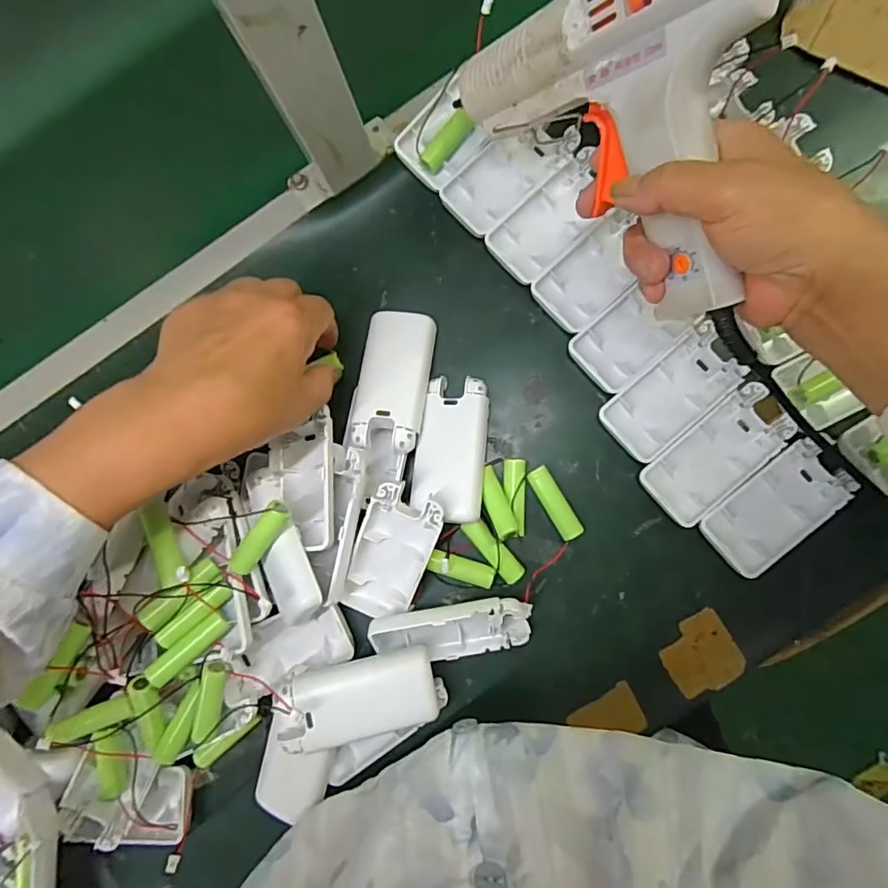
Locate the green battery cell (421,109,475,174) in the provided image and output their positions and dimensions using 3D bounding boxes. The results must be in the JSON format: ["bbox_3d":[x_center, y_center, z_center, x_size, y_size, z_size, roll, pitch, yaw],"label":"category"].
[{"bbox_3d":[0.002,-0.206,0.369,0.013,0.011,0.044,43,92,8],"label":"green battery cell"}]

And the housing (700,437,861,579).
[{"bbox_3d":[0.204,0.039,0.336,0.088,0.018,0.044,-40,82,3],"label":"housing"}]

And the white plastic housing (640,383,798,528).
[{"bbox_3d":[0.170,0.007,0.339,0.092,0.012,0.044,-42,82,3],"label":"white plastic housing"}]

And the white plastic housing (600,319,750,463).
[{"bbox_3d":[0.146,-0.032,0.344,0.089,0.009,0.045,-41,82,3],"label":"white plastic housing"}]

